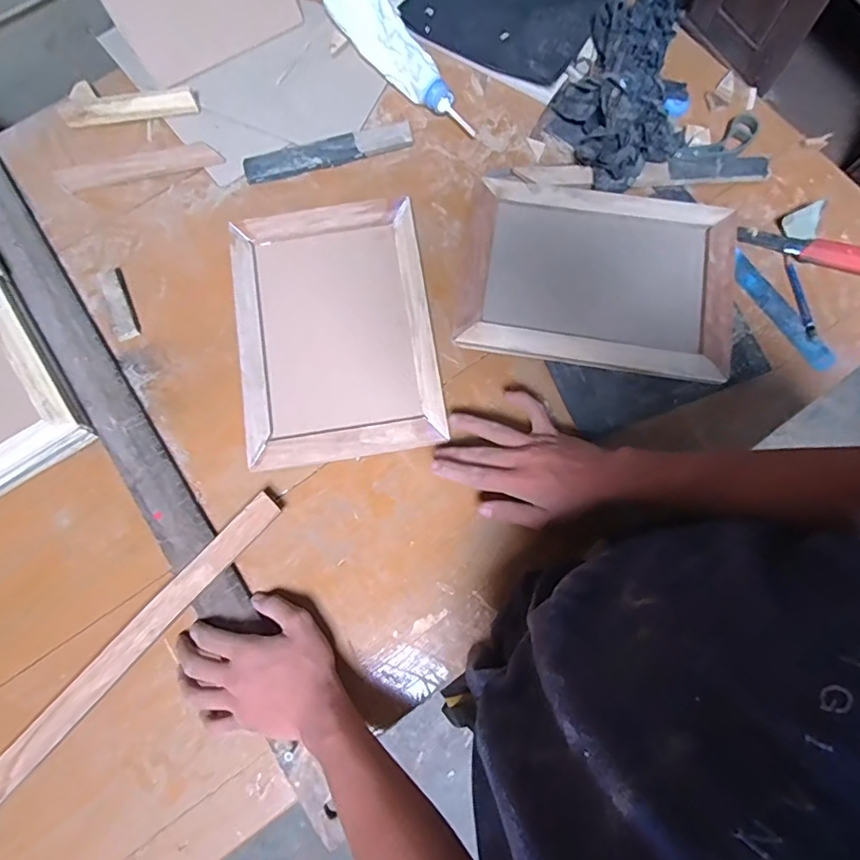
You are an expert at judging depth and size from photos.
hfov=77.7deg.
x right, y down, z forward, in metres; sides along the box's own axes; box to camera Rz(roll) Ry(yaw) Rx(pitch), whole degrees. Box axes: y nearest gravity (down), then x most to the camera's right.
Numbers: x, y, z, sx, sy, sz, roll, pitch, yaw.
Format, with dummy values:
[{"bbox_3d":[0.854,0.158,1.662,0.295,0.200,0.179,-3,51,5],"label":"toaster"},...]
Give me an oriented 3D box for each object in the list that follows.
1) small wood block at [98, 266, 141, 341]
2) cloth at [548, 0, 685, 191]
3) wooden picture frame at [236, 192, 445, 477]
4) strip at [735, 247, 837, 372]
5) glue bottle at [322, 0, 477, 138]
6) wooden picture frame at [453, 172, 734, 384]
[{"bbox_3d":[-0.356,-0.146,0.611,0.025,0.009,0.092,-24,79,-6],"label":"small wood block"},{"bbox_3d":[0.232,-0.400,0.631,0.154,0.062,0.227,23,79,6],"label":"cloth"},{"bbox_3d":[-0.105,-0.114,0.590,0.212,0.011,0.295,-8,77,-3],"label":"wooden picture frame"},{"bbox_3d":[0.392,-0.134,0.597,0.030,0.009,0.157,-36,79,-1],"label":"strip"},{"bbox_3d":[-0.036,-0.472,0.660,0.073,0.053,0.264,-37,80,-7],"label":"glue bottle"},{"bbox_3d":[0.189,-0.182,0.603,0.289,0.019,0.224,10,77,2],"label":"wooden picture frame"}]

